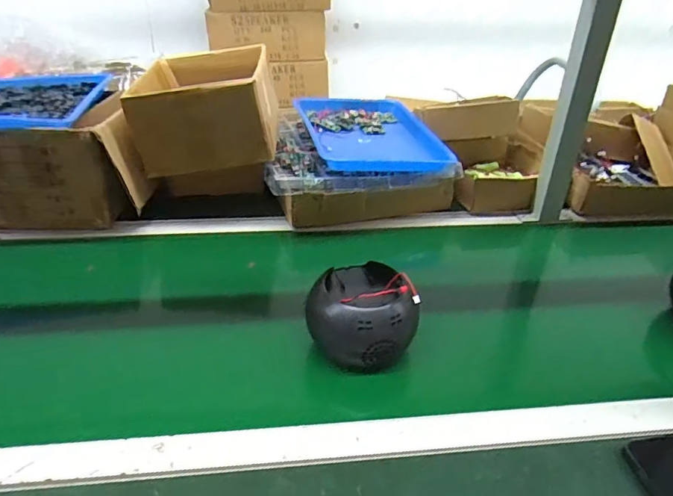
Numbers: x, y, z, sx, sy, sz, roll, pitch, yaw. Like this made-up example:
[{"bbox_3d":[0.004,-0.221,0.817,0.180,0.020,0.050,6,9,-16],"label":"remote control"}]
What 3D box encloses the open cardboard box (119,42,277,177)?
[{"bbox_3d":[-0.242,-0.273,0.930,0.244,0.143,0.302,-1,32,-5],"label":"open cardboard box"}]

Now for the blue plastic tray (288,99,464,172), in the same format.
[{"bbox_3d":[0.056,-0.240,0.991,0.248,0.044,0.357,-6,33,-12],"label":"blue plastic tray"}]

